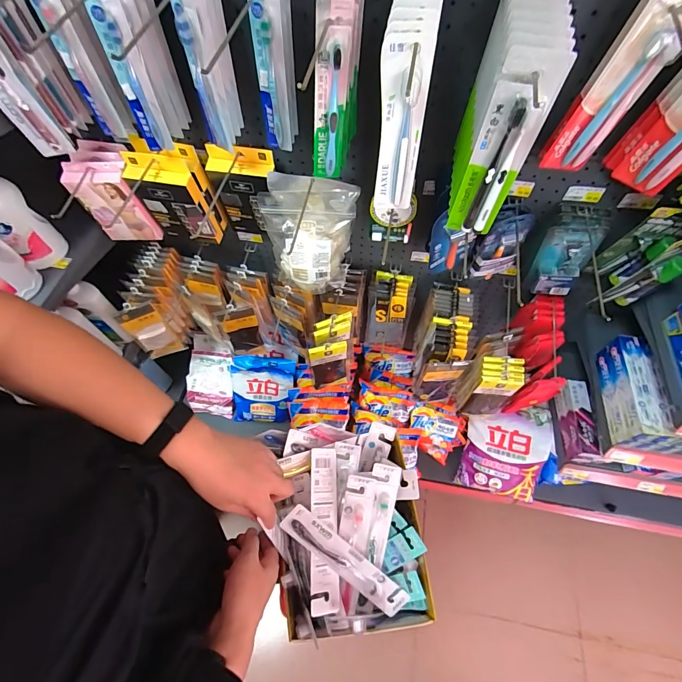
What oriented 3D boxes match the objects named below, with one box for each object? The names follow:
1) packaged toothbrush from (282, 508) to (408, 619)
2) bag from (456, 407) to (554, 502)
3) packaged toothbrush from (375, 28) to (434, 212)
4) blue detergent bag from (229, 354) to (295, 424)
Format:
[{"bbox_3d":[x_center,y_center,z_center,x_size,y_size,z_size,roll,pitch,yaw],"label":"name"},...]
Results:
[{"bbox_3d":[0.010,0.353,0.583,0.242,0.019,0.046,41,67,-4],"label":"packaged toothbrush"},{"bbox_3d":[0.556,0.355,1.219,0.277,0.085,0.317,12,83,11],"label":"bag"},{"bbox_3d":[0.080,-0.272,0.502,0.059,0.240,0.026,3,63,4],"label":"packaged toothbrush"},{"bbox_3d":[-0.278,0.169,1.314,0.219,0.060,0.233,3,104,4],"label":"blue detergent bag"}]

